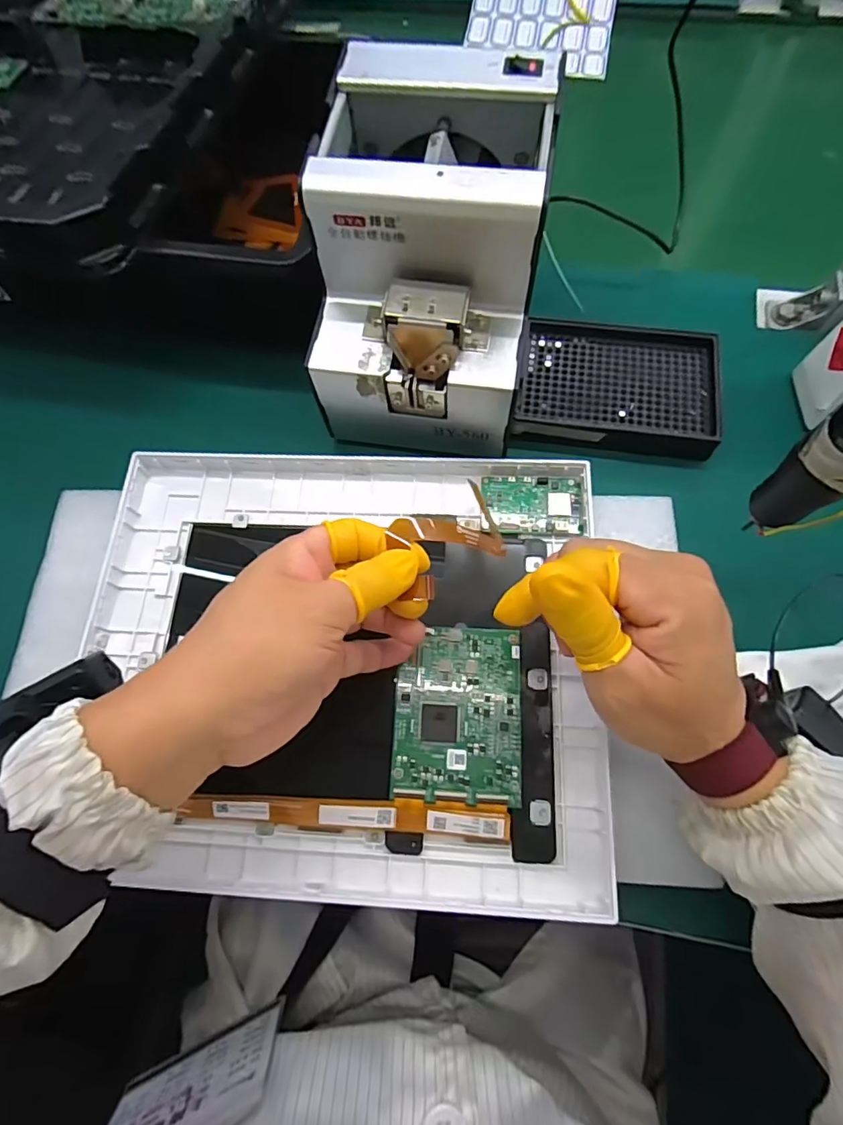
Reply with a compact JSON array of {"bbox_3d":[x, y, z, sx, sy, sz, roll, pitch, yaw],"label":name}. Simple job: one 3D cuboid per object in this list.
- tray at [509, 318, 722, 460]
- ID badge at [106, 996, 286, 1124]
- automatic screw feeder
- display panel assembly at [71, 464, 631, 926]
[{"bbox_3d":[0.139,-0.129,0.371,0.135,0.015,0.100,9,71,6],"label":"tray"},{"bbox_3d":[-0.122,0.275,0.267,0.096,0.079,0.006,-24,87,-7],"label":"ID badge"},{"bbox_3d":[0.007,-0.182,0.324,0.124,0.134,0.177,9,71,5],"label":"automatic screw feeder"},{"bbox_3d":[-0.049,0.053,0.311,0.300,0.019,0.255,2,71,3],"label":"display panel assembly"}]

